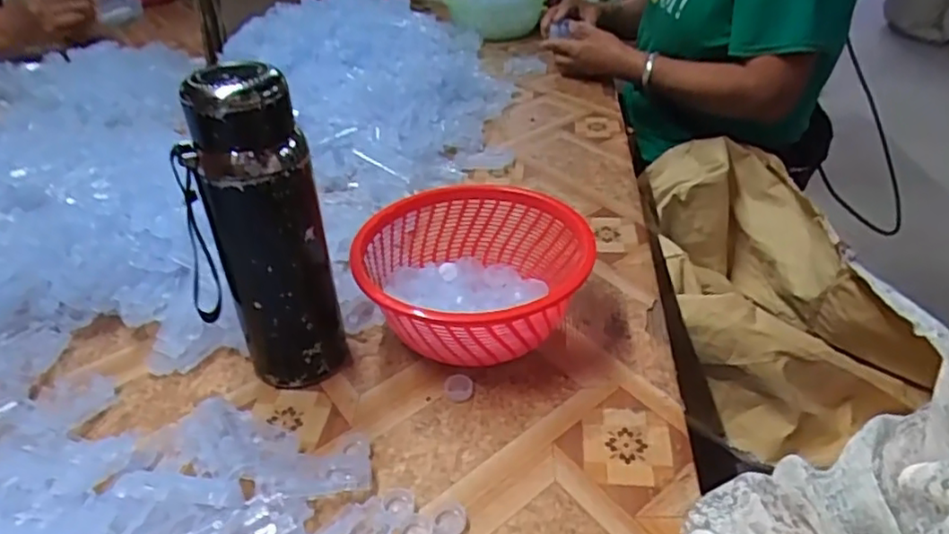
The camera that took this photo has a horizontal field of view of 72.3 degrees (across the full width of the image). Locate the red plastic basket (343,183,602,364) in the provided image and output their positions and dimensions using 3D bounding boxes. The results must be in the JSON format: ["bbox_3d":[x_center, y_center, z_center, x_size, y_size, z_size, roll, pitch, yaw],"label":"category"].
[{"bbox_3d":[-0.001,0.012,0.522,0.170,0.086,0.172,-1,35,1],"label":"red plastic basket"}]

